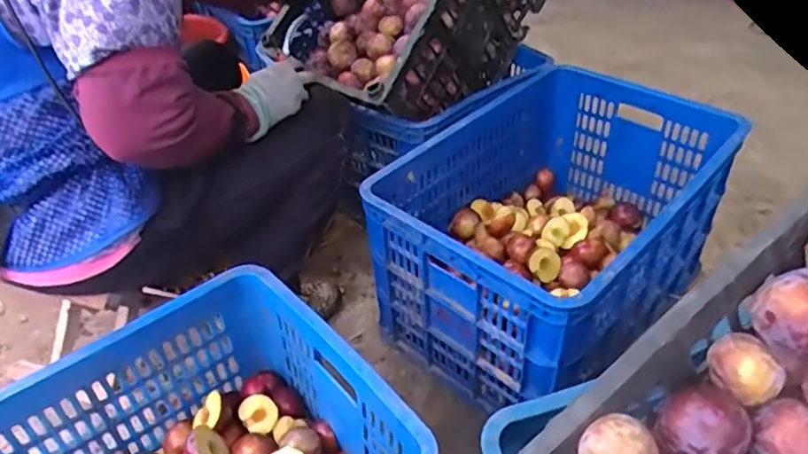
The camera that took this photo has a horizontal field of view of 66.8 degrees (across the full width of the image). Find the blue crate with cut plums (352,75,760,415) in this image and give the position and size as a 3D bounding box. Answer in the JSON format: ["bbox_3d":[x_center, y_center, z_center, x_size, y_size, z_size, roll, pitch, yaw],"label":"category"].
[{"bbox_3d":[0.249,-0.011,1.003,0.368,0.267,0.556,29,52,34],"label":"blue crate with cut plums"}]

